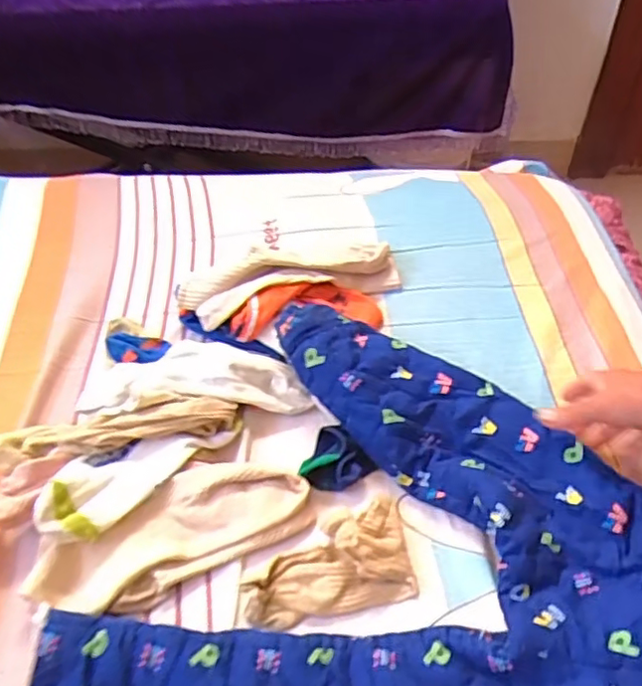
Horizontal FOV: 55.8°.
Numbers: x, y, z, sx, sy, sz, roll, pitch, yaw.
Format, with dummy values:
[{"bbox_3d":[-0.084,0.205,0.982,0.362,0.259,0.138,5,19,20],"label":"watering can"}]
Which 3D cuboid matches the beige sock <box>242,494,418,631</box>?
[{"bbox_3d":[0.005,0.171,0.481,0.131,0.033,0.080,-12,48,-7],"label":"beige sock"}]

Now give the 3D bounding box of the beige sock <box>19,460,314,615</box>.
[{"bbox_3d":[-0.121,0.155,0.499,0.216,0.033,0.086,-21,50,-15],"label":"beige sock"}]

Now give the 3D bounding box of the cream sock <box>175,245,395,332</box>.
[{"bbox_3d":[-0.032,-0.076,0.666,0.248,0.063,0.079,-19,50,-13],"label":"cream sock"}]

